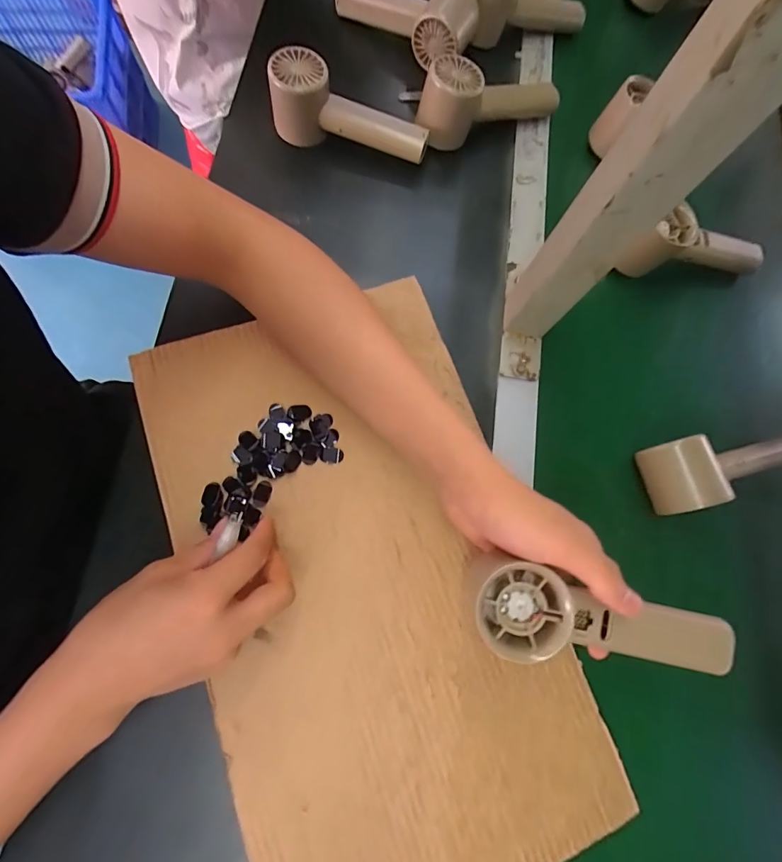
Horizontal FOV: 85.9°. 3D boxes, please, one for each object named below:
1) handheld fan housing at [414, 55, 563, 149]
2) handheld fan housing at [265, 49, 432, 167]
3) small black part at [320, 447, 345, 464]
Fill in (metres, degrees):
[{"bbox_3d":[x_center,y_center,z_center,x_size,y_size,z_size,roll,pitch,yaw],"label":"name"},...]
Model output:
[{"bbox_3d":[0.113,-0.360,0.479,0.159,0.094,0.068,3,76,-5],"label":"handheld fan housing"},{"bbox_3d":[-0.041,-0.330,0.439,0.164,0.060,0.057,13,75,-3],"label":"handheld fan housing"},{"bbox_3d":[-0.050,0.021,0.357,0.019,0.006,0.014,11,75,-2],"label":"small black part"}]

